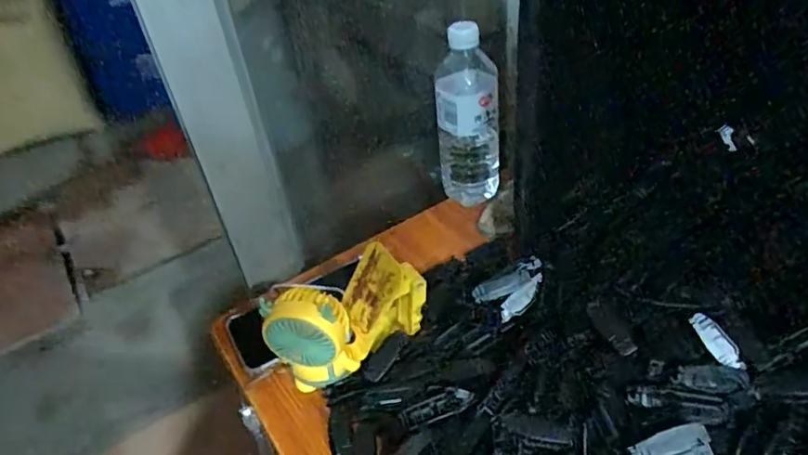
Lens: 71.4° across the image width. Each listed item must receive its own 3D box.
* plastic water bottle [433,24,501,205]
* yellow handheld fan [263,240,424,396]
[{"bbox_3d":[0.073,-0.126,0.656,0.071,0.205,0.055,-7,39,0],"label":"plastic water bottle"},{"bbox_3d":[-0.045,0.085,0.489,0.065,0.108,0.129,28,50,35],"label":"yellow handheld fan"}]

